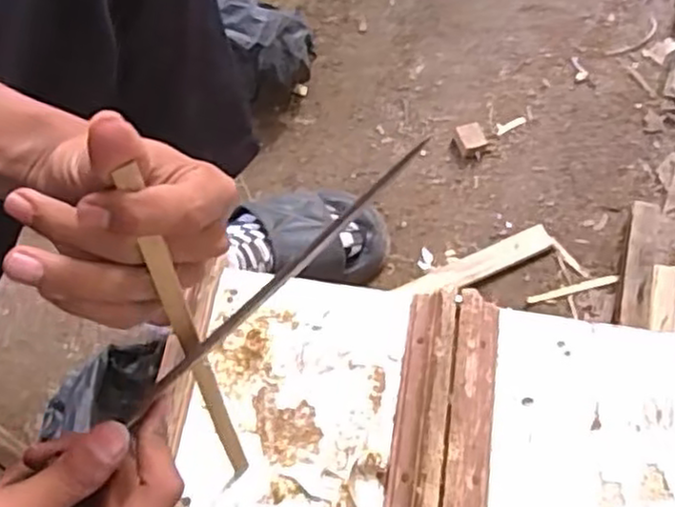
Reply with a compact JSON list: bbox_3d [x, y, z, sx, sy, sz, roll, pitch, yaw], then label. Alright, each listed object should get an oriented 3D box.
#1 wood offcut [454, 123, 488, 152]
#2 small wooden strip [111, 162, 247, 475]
[{"bbox_3d":[0.165,-0.142,0.887,0.033,0.023,0.034,-21,68,-7],"label":"wood offcut"},{"bbox_3d":[-0.071,0.051,0.357,0.010,0.235,0.013,-11,46,-3],"label":"small wooden strip"}]

